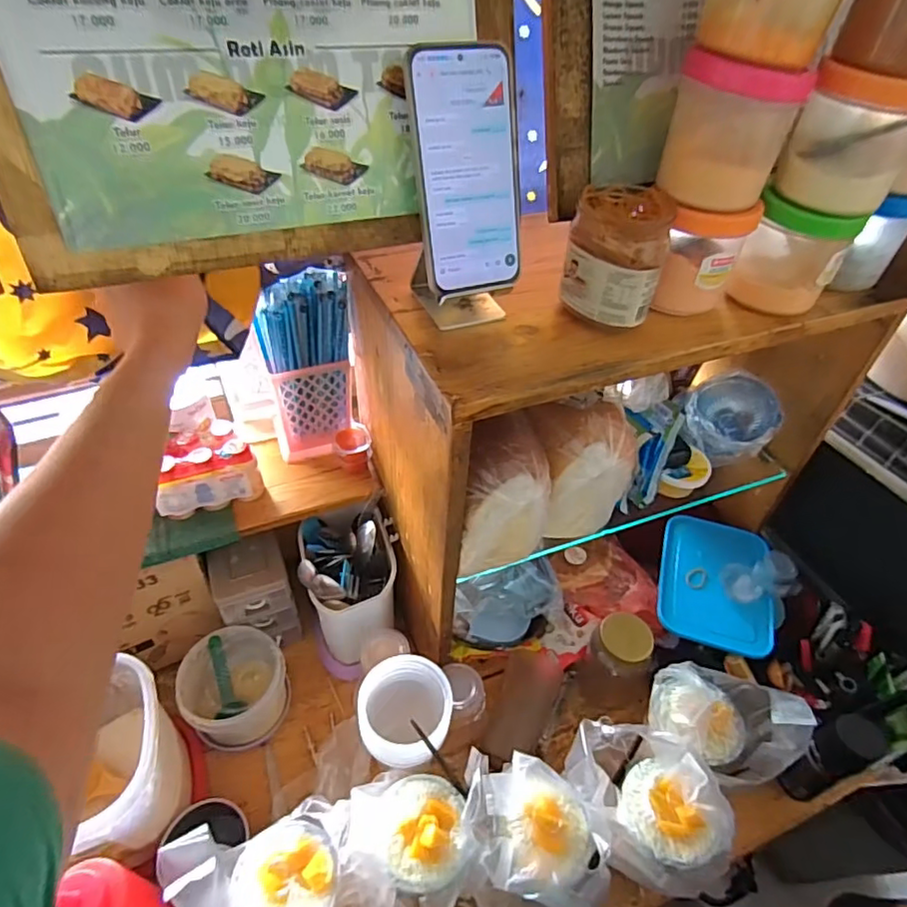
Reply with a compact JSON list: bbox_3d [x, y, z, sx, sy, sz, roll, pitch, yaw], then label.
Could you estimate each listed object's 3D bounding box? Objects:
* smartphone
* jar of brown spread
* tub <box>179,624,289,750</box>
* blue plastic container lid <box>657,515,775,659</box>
[{"bbox_3d":[0.013,-0.208,0.421,0.087,0.161,0.009,-15,26,-18],"label":"smartphone"},{"bbox_3d":[0.130,-0.161,0.458,0.073,0.080,0.079,11,52,5],"label":"jar of brown spread"},{"bbox_3d":[-0.264,0.287,0.694,0.117,0.088,0.123,2,52,-2],"label":"tub"},{"bbox_3d":[0.348,0.168,0.742,0.135,0.030,0.179,17,53,10],"label":"blue plastic container lid"}]

